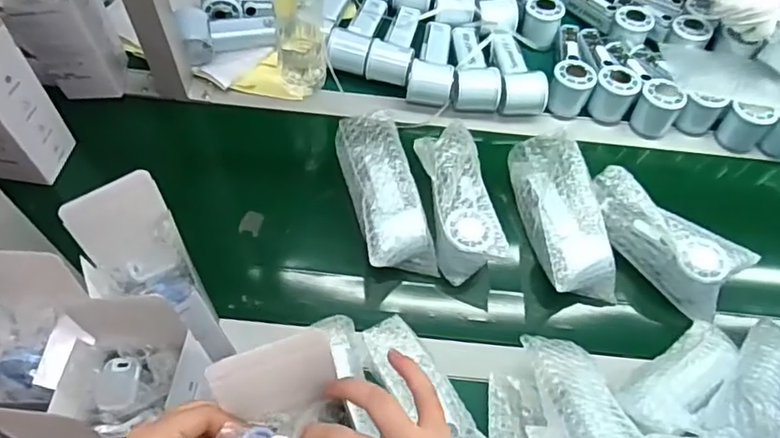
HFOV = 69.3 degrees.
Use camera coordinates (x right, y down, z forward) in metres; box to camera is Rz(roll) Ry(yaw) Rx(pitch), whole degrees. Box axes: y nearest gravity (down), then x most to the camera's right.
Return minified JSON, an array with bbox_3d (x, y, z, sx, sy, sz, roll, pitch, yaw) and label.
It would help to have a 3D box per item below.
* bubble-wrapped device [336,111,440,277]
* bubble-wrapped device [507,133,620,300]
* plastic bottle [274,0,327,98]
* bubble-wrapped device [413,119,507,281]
[{"bbox_3d":[-0.009,-0.034,0.680,0.077,0.045,0.205,-13,62,-11],"label":"bubble-wrapped device"},{"bbox_3d":[0.203,-0.005,0.679,0.076,0.065,0.201,-8,62,-9],"label":"bubble-wrapped device"},{"bbox_3d":[-0.118,-0.266,0.722,0.065,0.221,0.084,-6,61,-7],"label":"plastic bottle"},{"bbox_3d":[0.080,-0.025,0.685,0.068,0.063,0.191,-7,62,-8],"label":"bubble-wrapped device"}]

